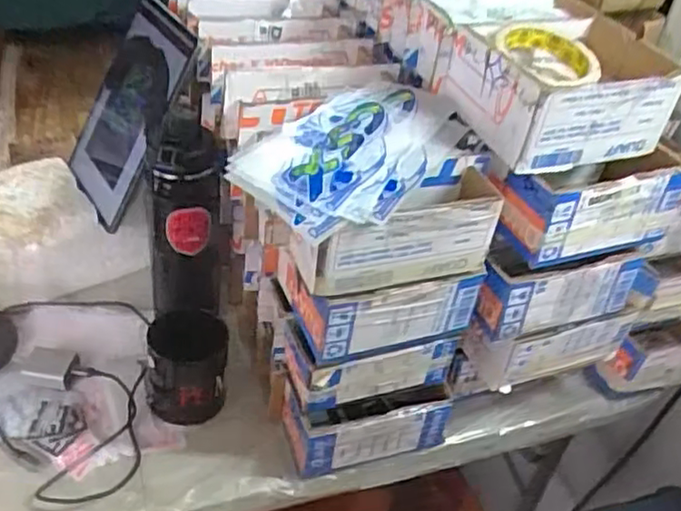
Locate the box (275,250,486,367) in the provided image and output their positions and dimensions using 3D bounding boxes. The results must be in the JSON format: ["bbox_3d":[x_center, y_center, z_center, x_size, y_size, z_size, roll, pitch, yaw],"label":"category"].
[{"bbox_3d":[0.033,0.026,0.614,0.159,0.080,0.105,-7,41,-17],"label":"box"}]

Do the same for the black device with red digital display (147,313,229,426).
[{"bbox_3d":[-0.161,0.115,0.715,0.082,0.105,0.073,-4,40,-13],"label":"black device with red digital display"}]

